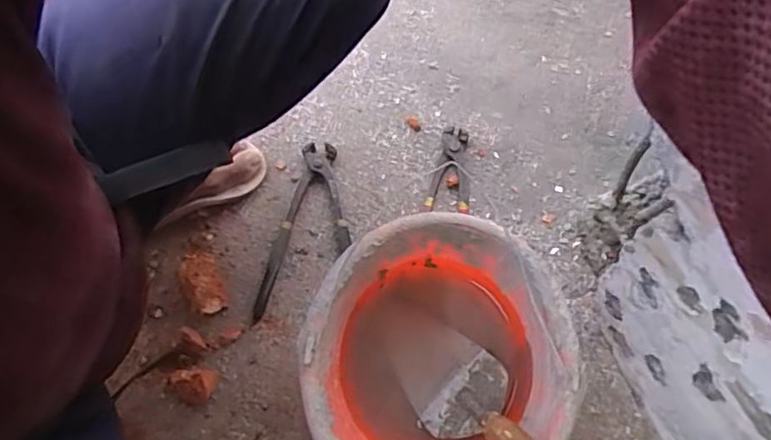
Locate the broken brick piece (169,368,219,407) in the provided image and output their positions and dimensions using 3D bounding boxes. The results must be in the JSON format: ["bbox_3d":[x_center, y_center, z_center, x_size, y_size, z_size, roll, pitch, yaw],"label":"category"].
[{"bbox_3d":[-0.210,0.181,0.636,0.052,0.027,0.037,-3,73,0],"label":"broken brick piece"}]

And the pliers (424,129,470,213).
[{"bbox_3d":[0.085,-0.060,0.714,0.049,0.010,0.123,14,74,5],"label":"pliers"}]

